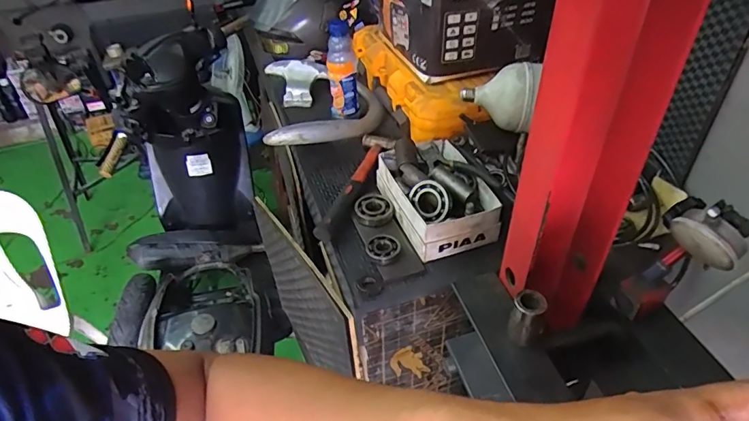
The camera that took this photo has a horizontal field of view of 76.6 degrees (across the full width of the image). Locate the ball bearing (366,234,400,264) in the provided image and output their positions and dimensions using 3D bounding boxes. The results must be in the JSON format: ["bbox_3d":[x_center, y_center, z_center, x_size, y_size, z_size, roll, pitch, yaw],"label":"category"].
[{"bbox_3d":[0.014,0.060,0.750,0.049,0.018,0.046,-2,40,2],"label":"ball bearing"}]

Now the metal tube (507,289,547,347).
[{"bbox_3d":[0.147,0.103,0.459,0.026,0.050,0.029,20,45,25],"label":"metal tube"}]

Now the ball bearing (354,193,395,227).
[{"bbox_3d":[-0.001,-0.002,0.821,0.066,0.018,0.062,-2,40,2],"label":"ball bearing"}]

